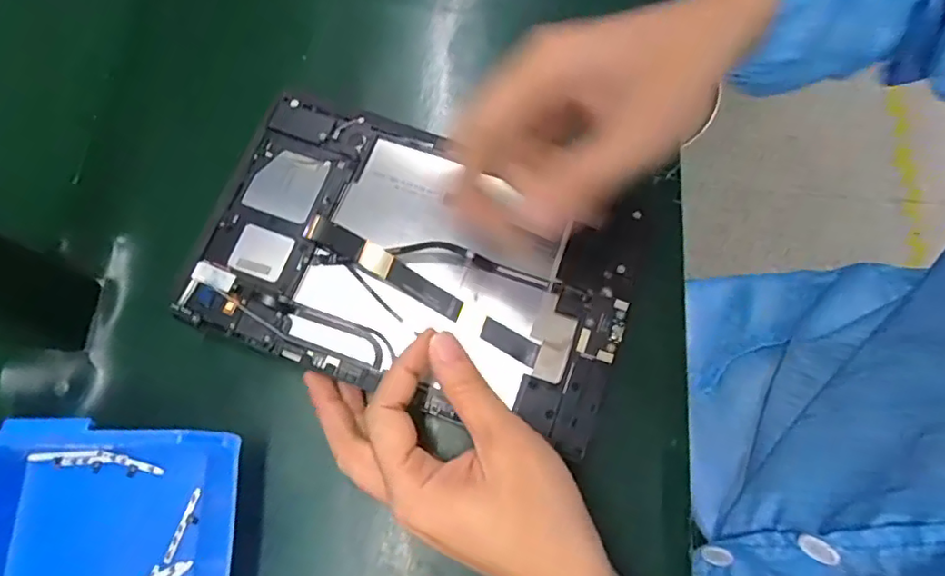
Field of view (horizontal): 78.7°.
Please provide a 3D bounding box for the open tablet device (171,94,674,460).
[{"bbox_3d":[-0.025,-0.018,0.330,0.244,0.015,0.156,18,72,5],"label":"open tablet device"}]

